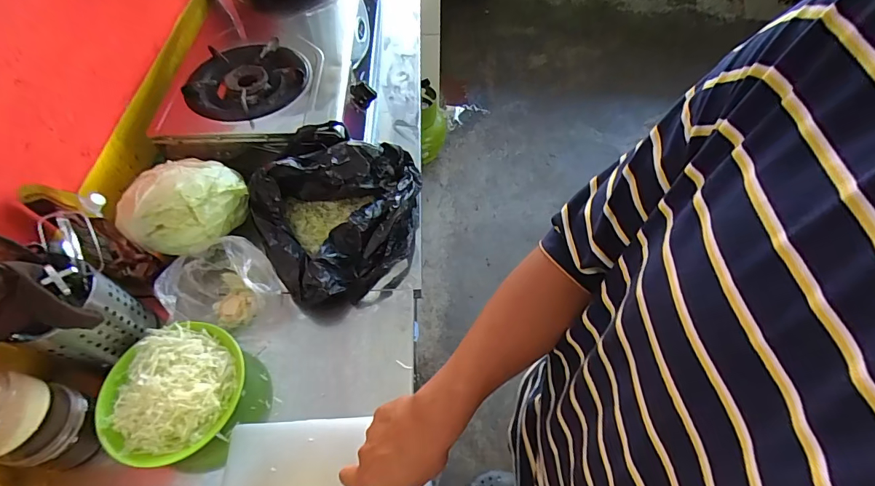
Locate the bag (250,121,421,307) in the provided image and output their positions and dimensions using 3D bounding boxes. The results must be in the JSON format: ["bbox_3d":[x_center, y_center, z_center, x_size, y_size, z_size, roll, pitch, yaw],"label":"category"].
[{"bbox_3d":[-0.159,-0.048,0.667,0.234,0.127,0.275,4,56,3],"label":"bag"}]

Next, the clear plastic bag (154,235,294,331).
[{"bbox_3d":[-0.305,0.060,0.613,0.152,0.093,0.114,-3,56,-2],"label":"clear plastic bag"}]

